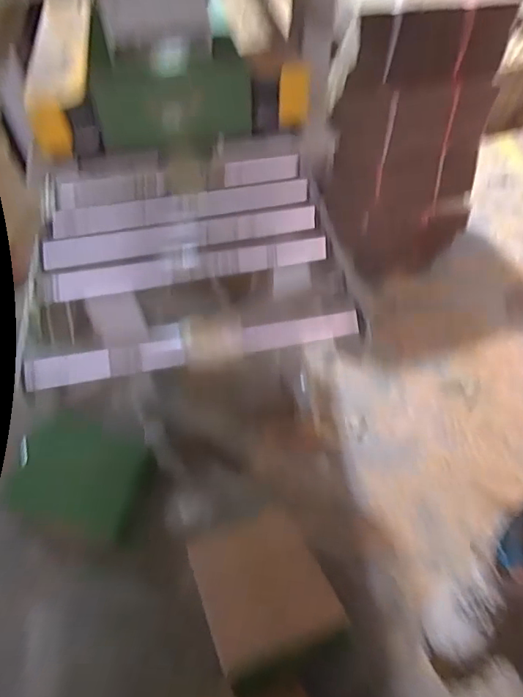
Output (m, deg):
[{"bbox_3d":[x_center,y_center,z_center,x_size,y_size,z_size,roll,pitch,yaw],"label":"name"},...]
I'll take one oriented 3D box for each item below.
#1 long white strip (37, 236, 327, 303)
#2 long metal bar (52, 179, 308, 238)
[{"bbox_3d":[-0.079,-0.085,0.518,0.297,0.027,0.011,-9,8,-4],"label":"long white strip"},{"bbox_3d":[-0.093,-0.169,0.589,0.301,0.021,0.034,-10,51,-8],"label":"long metal bar"}]

